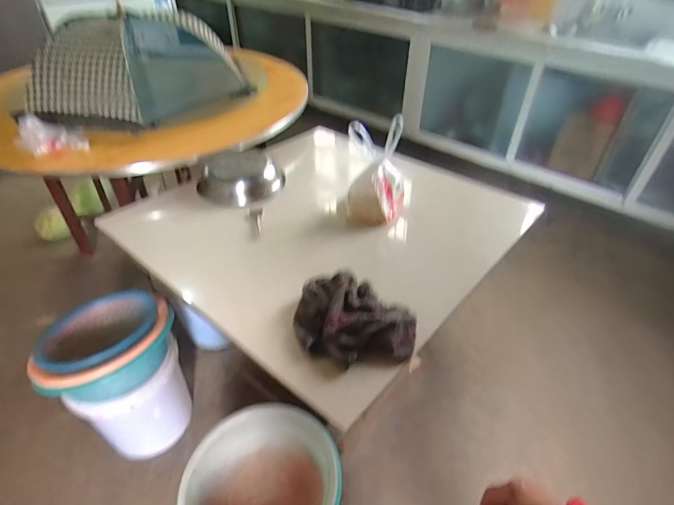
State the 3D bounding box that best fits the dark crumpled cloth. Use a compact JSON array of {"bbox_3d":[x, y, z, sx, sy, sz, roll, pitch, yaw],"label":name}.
[{"bbox_3d":[0.027,0.115,0.696,0.212,0.041,0.155,22,47,20],"label":"dark crumpled cloth"}]

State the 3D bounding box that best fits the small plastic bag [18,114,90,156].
[{"bbox_3d":[-0.754,-0.311,1.064,0.161,0.089,0.070,-16,44,-19],"label":"small plastic bag"}]

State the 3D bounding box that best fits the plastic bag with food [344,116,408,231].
[{"bbox_3d":[0.097,-0.186,0.972,0.150,0.212,0.143,6,41,5],"label":"plastic bag with food"}]

